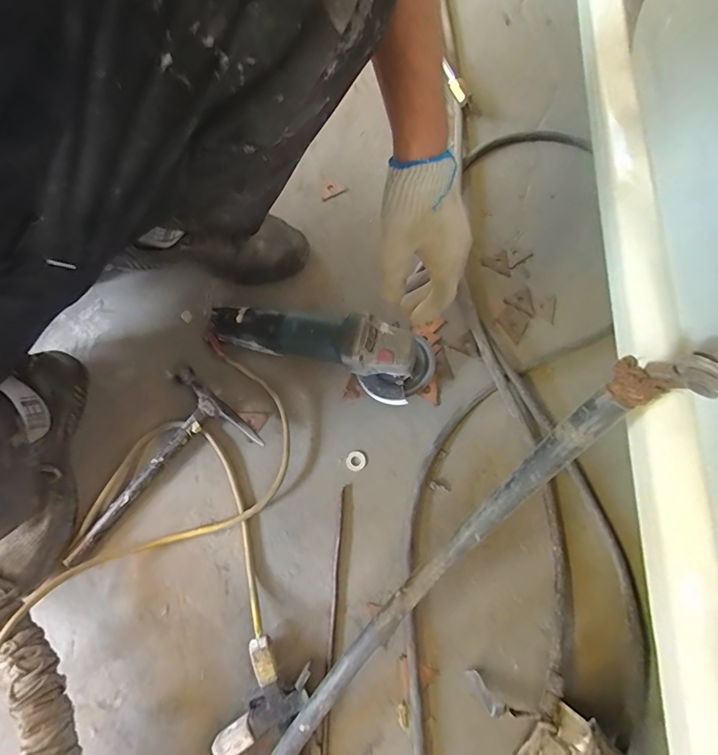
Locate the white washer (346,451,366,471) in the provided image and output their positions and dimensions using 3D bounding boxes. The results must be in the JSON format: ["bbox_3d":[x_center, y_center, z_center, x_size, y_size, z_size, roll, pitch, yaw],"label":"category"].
[{"bbox_3d":[-0.004,0.100,0.521,0.024,0.004,0.023,-1,75,2],"label":"white washer"}]

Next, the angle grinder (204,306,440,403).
[{"bbox_3d":[-0.045,-0.042,0.510,0.262,0.077,0.075,17,76,7],"label":"angle grinder"}]

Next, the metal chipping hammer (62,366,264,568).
[{"bbox_3d":[-0.243,0.114,0.505,0.129,0.023,0.233,41,80,12],"label":"metal chipping hammer"}]

